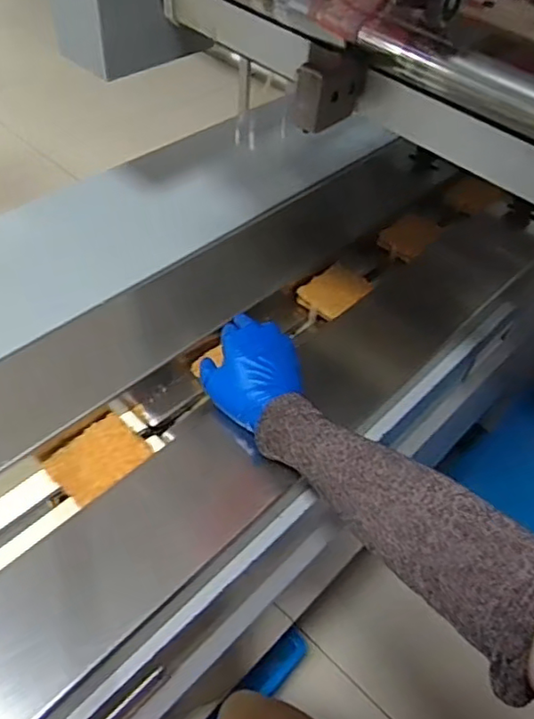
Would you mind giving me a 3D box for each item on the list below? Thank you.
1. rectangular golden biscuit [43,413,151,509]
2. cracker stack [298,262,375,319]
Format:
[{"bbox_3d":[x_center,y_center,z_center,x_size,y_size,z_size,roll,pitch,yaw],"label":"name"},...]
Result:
[{"bbox_3d":[-0.169,0.100,0.598,0.073,0.010,0.086,35,64,28],"label":"rectangular golden biscuit"},{"bbox_3d":[0.091,-0.094,0.791,0.067,0.013,0.096,38,56,24],"label":"cracker stack"}]

